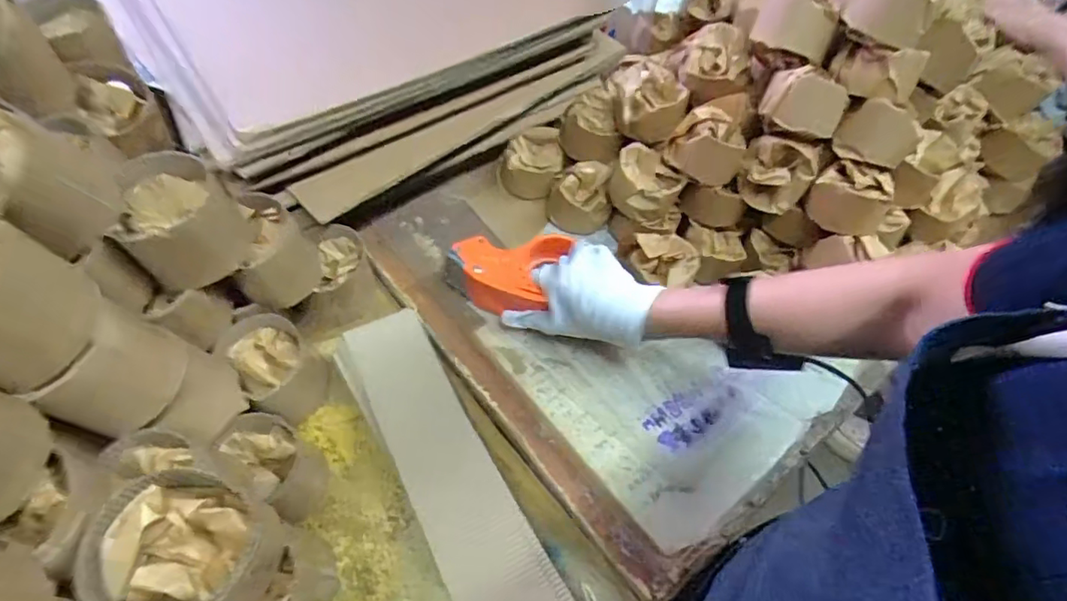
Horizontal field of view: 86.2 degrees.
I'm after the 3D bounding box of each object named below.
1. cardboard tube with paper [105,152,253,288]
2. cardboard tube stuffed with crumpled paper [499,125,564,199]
[{"bbox_3d":[-0.283,-0.066,0.459,0.081,0.067,0.087,2,58,-4],"label":"cardboard tube with paper"},{"bbox_3d":[-0.002,-0.176,0.719,0.075,0.062,0.079,2,58,-4],"label":"cardboard tube stuffed with crumpled paper"}]

